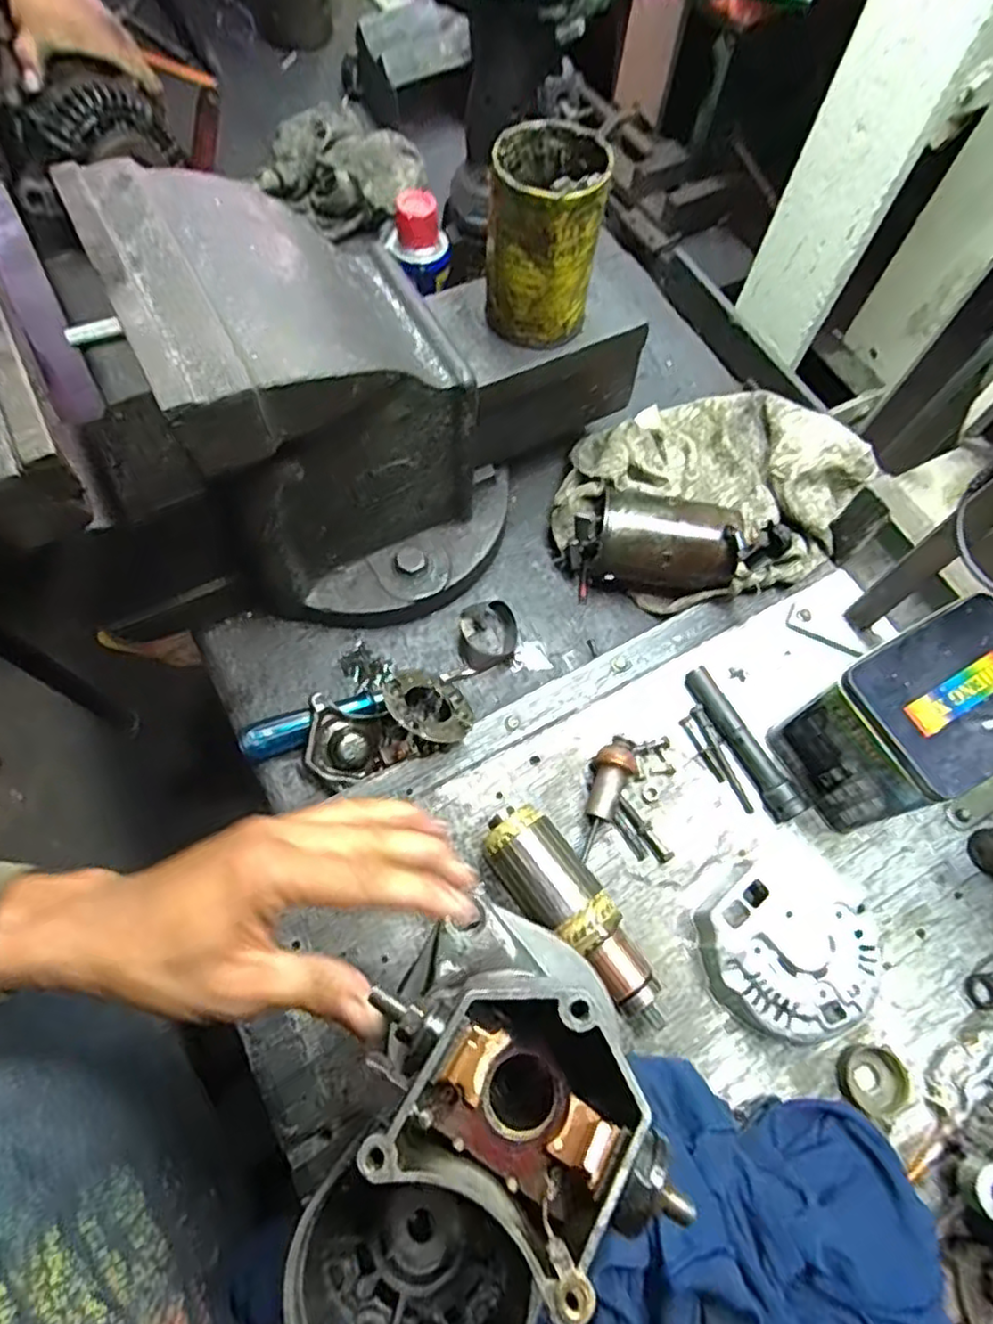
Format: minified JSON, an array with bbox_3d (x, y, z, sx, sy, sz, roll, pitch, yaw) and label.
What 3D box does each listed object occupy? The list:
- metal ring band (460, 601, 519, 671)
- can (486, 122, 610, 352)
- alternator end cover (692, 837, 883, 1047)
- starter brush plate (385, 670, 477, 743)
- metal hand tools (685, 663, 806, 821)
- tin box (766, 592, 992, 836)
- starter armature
[{"bbox_3d":[-0.006,-0.022,0.565,0.047,0.020,0.055,-4,68,-5],"label":"metal ring band"},{"bbox_3d":[0.031,-0.290,0.469,0.076,0.111,0.076,4,68,-1],"label":"can"},{"bbox_3d":[0.193,0.187,0.448,0.113,0.037,0.111,-20,69,-9],"label":"alternator end cover"},{"bbox_3d":[-0.051,0.034,0.513,0.070,0.011,0.070,4,43,-38],"label":"starter brush plate"},{"bbox_3d":[0.183,0.060,0.510,0.020,0.023,0.126,-27,70,-12],"label":"metal hand tools"},{"bbox_3d":[0.280,0.041,0.462,0.125,0.130,0.088,-28,70,-12],"label":"tin box"},{"bbox_3d":[0.050,0.167,0.445,0.049,0.052,0.152,-34,74,-15],"label":"starter armature"}]

